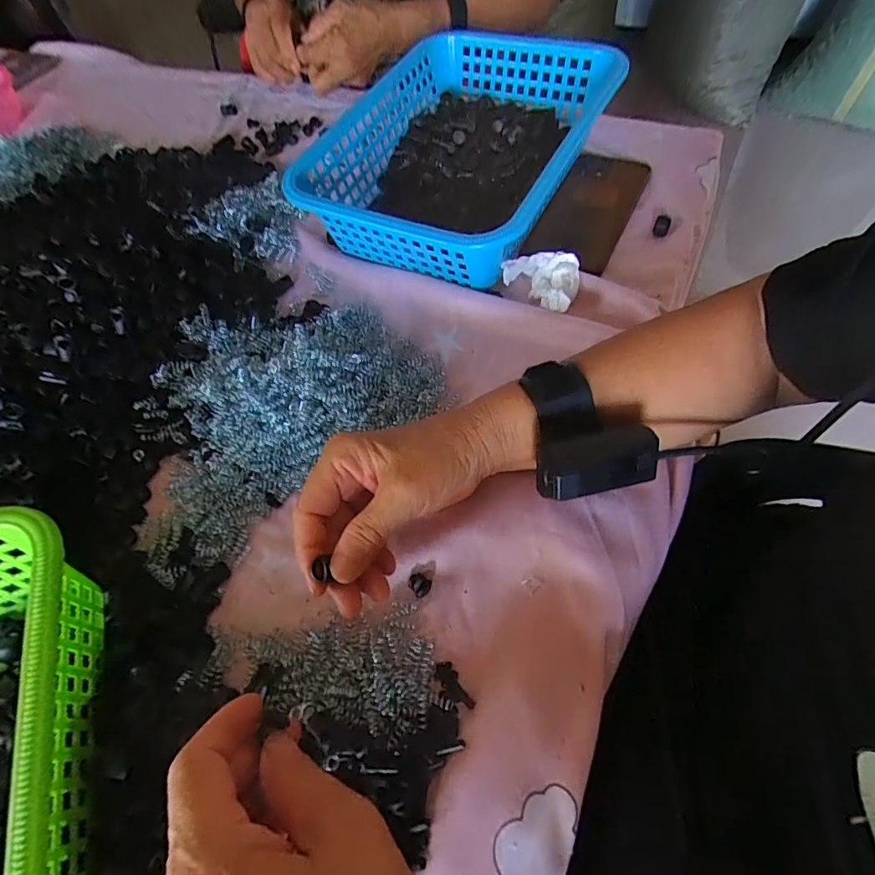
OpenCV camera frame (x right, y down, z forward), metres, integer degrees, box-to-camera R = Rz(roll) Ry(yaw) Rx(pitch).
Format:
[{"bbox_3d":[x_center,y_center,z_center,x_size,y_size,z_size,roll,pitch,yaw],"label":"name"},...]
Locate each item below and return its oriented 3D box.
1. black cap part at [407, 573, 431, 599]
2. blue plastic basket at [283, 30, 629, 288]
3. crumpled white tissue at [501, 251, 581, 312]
[{"bbox_3d":[-0.011,0.094,0.298,0.012,0.004,0.015,-41,64,-15],"label":"black cap part"},{"bbox_3d":[0.030,-0.272,0.454,0.217,0.082,0.308,21,66,18],"label":"blue plastic basket"},{"bbox_3d":[0.086,-0.131,0.390,0.061,0.023,0.047,18,65,16],"label":"crumpled white tissue"}]

